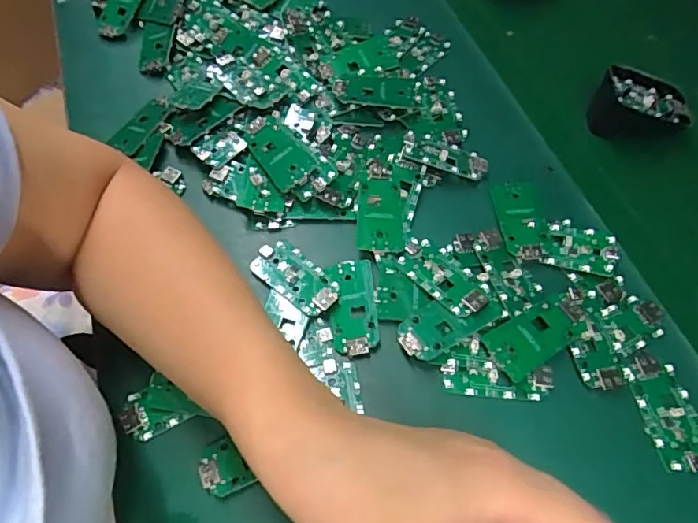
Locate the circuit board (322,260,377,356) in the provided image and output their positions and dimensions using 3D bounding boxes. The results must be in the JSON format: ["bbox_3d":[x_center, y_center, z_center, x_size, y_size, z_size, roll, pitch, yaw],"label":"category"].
[{"bbox_3d":[0.002,0.029,0.318,0.029,0.007,0.061,-5,63,-2],"label":"circuit board"}]

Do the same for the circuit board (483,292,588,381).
[{"bbox_3d":[0.112,0.045,0.301,0.058,0.008,0.031,-27,66,-13],"label":"circuit board"}]

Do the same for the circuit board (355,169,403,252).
[{"bbox_3d":[0.021,-0.033,0.341,0.031,0.005,0.056,4,70,0],"label":"circuit board"}]

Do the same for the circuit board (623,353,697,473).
[{"bbox_3d":[0.182,0.085,0.286,0.031,0.004,0.063,-12,63,-5],"label":"circuit board"}]

